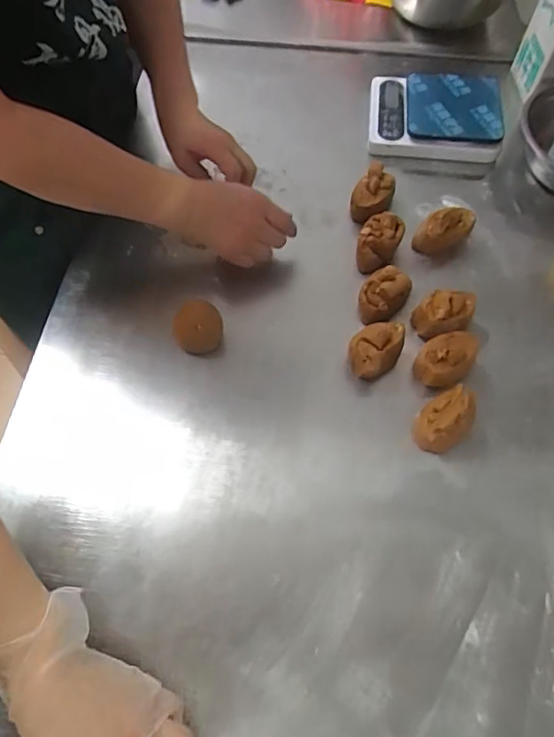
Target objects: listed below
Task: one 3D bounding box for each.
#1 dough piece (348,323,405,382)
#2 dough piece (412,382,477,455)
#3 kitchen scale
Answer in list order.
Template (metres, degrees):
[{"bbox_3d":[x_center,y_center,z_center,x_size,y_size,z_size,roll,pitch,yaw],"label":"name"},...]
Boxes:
[{"bbox_3d":[0.105,-0.017,0.541,0.064,0.060,0.046,-29,66,-13],"label":"dough piece"},{"bbox_3d":[0.167,0.049,0.496,0.067,0.051,0.043,-34,68,-15],"label":"dough piece"},{"bbox_3d":[0.215,-0.348,0.699,0.175,0.045,0.130,6,63,4],"label":"kitchen scale"}]

